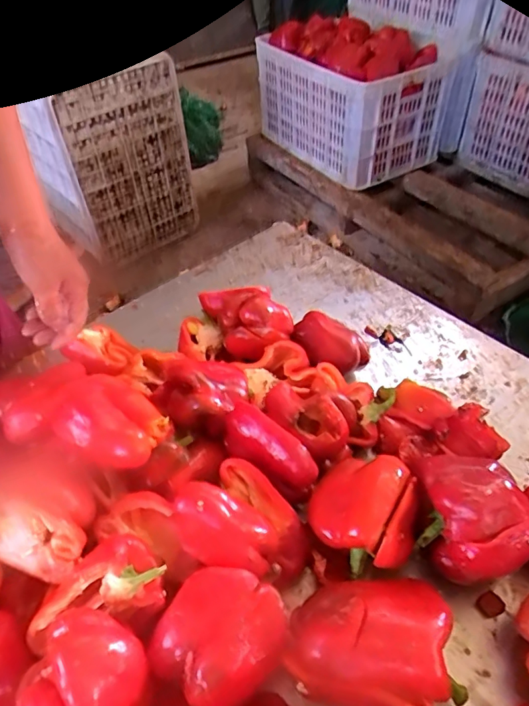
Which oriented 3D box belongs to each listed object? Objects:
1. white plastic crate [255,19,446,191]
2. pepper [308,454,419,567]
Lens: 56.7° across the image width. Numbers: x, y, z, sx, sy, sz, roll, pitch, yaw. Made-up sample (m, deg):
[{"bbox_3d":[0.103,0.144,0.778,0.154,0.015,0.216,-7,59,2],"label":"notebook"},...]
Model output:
[{"bbox_3d":[0.236,-0.770,1.472,0.354,0.286,0.521,-29,52,-20],"label":"white plastic crate"},{"bbox_3d":[0.095,0.145,0.472,0.095,0.056,0.094,-3,48,3],"label":"pepper"}]

